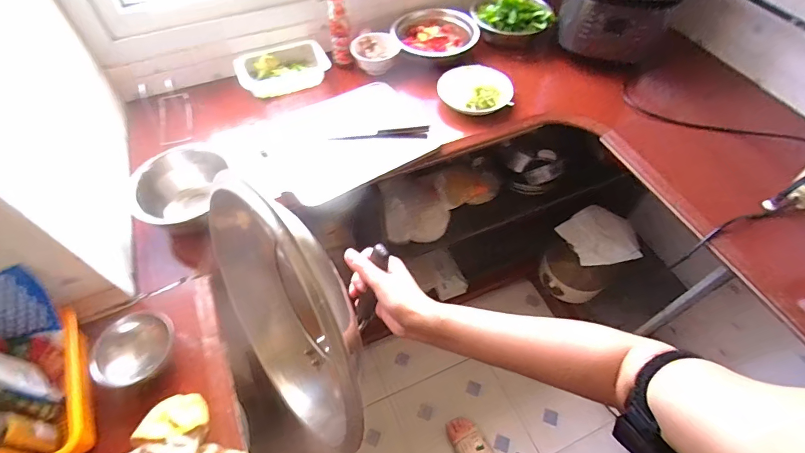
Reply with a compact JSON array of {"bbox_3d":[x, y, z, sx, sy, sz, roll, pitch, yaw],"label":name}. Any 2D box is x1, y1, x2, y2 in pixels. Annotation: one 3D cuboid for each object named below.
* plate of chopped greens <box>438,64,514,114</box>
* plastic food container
[{"bbox_3d":[0.184,-0.351,1.012,0.180,0.051,0.167,0,56,0],"label":"plate of chopped greens"},{"bbox_3d":[-0.310,-0.406,1.050,0.221,0.062,0.131,-27,60,-17],"label":"plastic food container"}]

